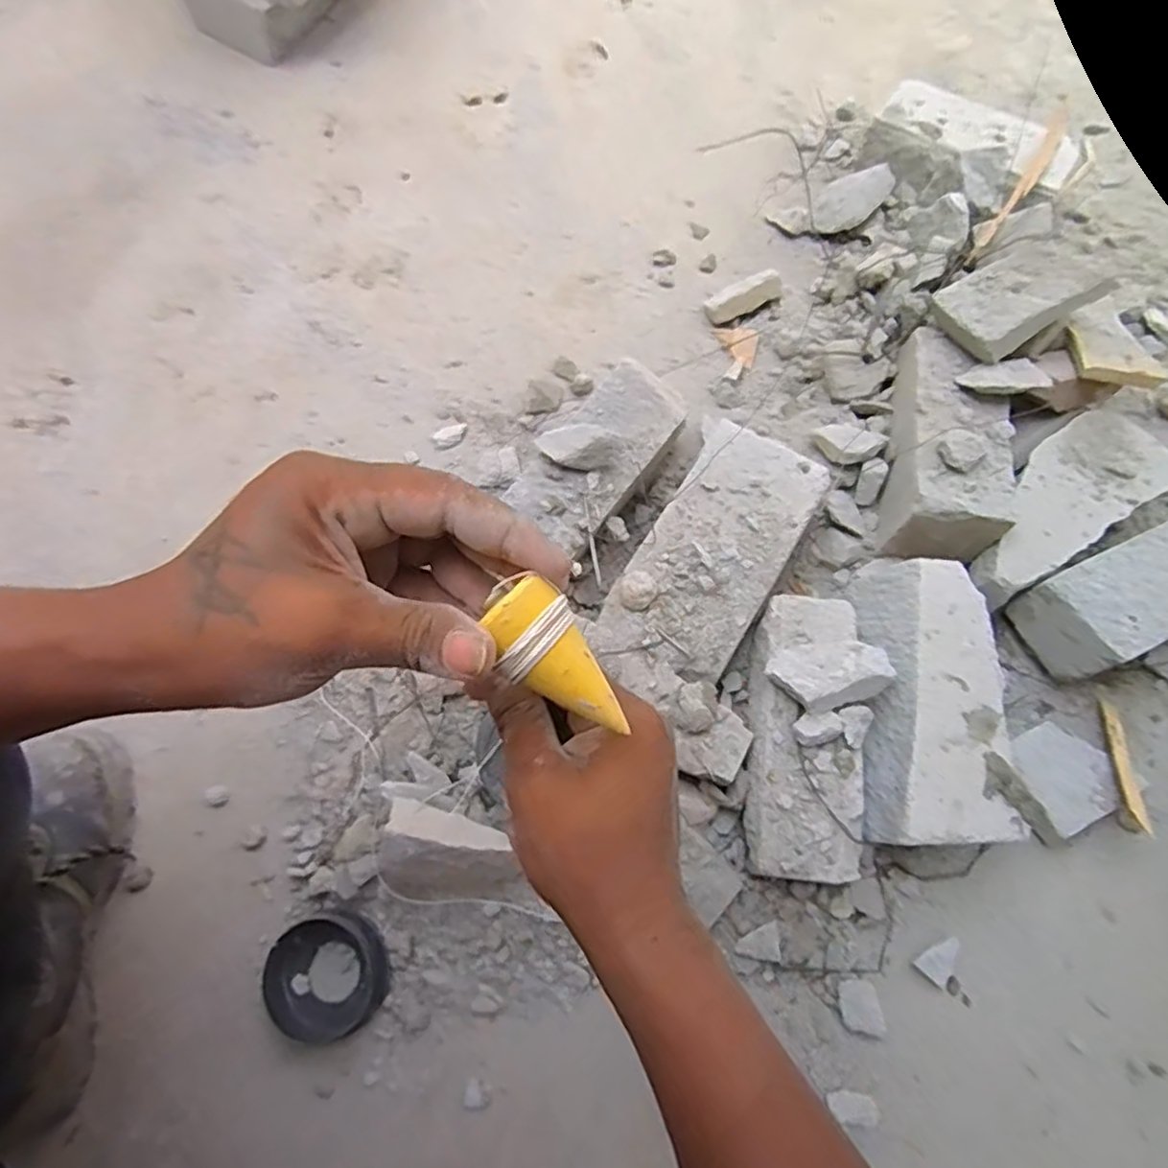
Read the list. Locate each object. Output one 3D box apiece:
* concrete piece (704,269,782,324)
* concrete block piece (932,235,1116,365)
[{"bbox_3d":[0.160,-0.287,0.696,0.074,0.018,0.031,-21,68,14],"label":"concrete piece"},{"bbox_3d":[0.352,-0.235,0.563,0.111,0.027,0.079,-29,58,6],"label":"concrete block piece"}]

